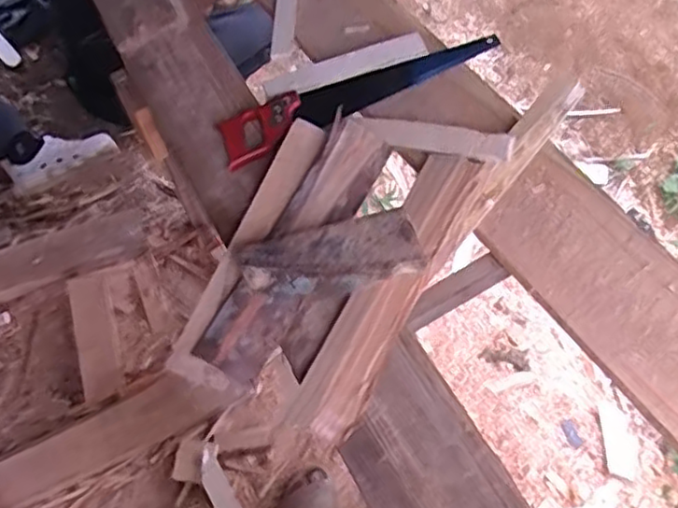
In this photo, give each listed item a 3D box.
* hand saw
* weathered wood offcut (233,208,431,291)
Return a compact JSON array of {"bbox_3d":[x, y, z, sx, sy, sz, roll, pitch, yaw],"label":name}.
[{"bbox_3d":[0.030,-0.261,1.044,0.449,0.028,0.105,-24,58,-12],"label":"hand saw"},{"bbox_3d":[-0.010,0.002,0.863,0.225,0.034,0.090,-12,56,-4],"label":"weathered wood offcut"}]

